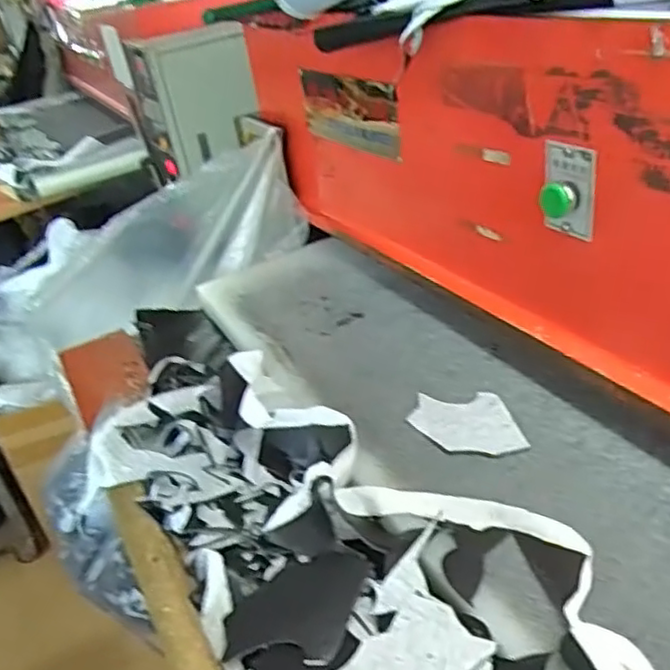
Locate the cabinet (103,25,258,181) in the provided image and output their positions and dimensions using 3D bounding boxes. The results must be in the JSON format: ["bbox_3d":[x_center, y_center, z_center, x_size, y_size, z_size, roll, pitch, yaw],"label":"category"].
[{"bbox_3d":[-0.377,-0.615,1.683,0.306,0.319,0.347,-17,34,-14],"label":"cabinet"}]

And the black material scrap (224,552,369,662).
[{"bbox_3d":[-0.033,0.239,0.580,0.100,0.007,0.120,8,36,22],"label":"black material scrap"}]

